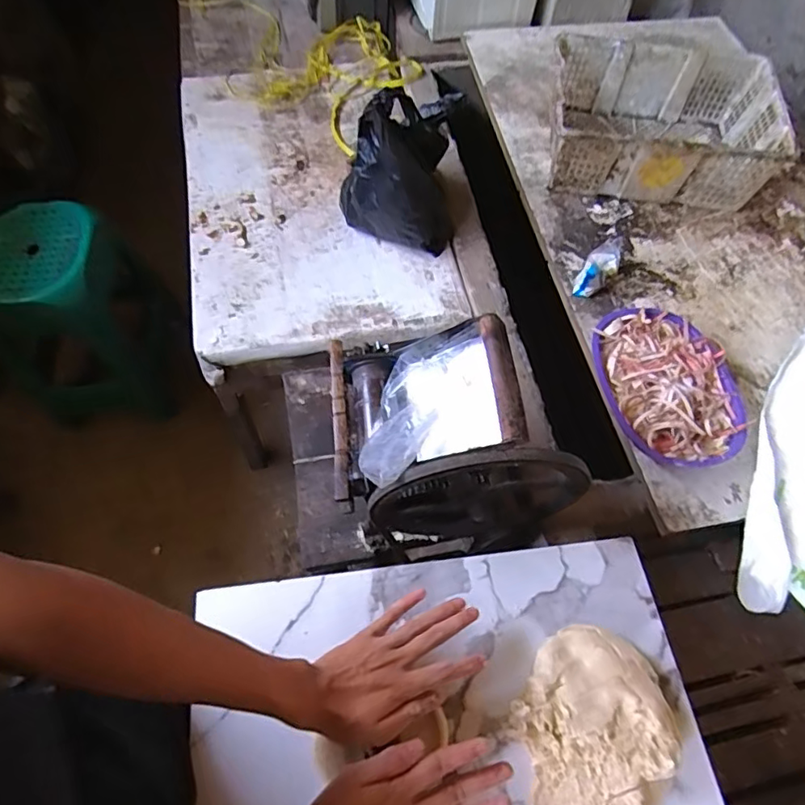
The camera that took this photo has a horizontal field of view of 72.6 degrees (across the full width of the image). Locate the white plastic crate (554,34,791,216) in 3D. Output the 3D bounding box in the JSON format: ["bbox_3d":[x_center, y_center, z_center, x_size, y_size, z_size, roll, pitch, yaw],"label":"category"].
[{"bbox_3d":[0.568,-0.627,1.235,0.465,0.154,0.362,9,62,2],"label":"white plastic crate"}]

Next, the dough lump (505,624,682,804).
[{"bbox_3d":[0.179,0.317,0.521,0.144,0.044,0.195,26,64,11],"label":"dough lump"}]

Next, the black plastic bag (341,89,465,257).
[{"bbox_3d":[-0.007,-0.451,1.080,0.228,0.284,0.193,-4,62,-5],"label":"black plastic bag"}]

